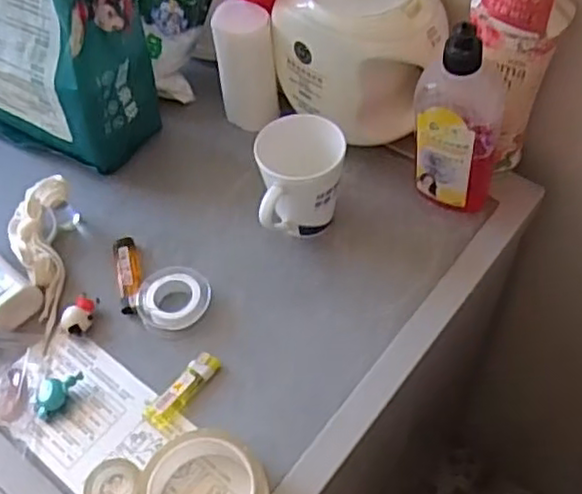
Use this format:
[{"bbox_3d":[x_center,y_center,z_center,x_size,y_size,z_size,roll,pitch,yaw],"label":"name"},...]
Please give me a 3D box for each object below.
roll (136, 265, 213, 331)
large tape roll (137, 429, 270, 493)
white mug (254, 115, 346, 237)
[{"bbox_3d":[-0.109,0.046,0.631,0.066,0.019,0.062,-2,55,3],"label":"roll"},{"bbox_3d":[-0.066,0.189,0.515,0.099,0.030,0.097,-2,55,3],"label":"large tape roll"},{"bbox_3d":[0.011,-0.050,0.638,0.078,0.118,0.084,-6,54,0],"label":"white mug"}]

